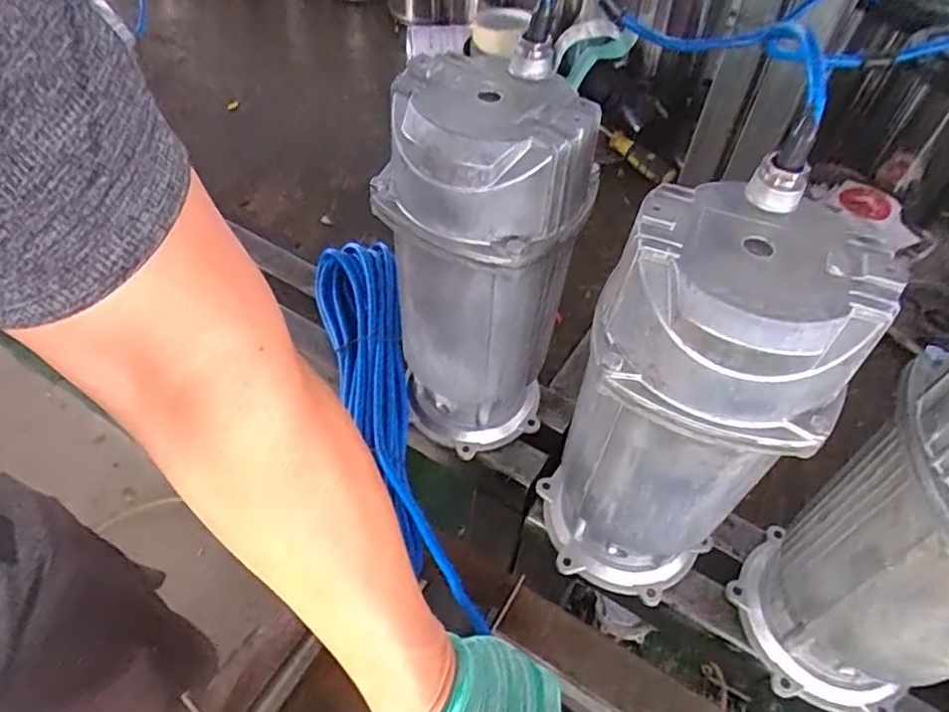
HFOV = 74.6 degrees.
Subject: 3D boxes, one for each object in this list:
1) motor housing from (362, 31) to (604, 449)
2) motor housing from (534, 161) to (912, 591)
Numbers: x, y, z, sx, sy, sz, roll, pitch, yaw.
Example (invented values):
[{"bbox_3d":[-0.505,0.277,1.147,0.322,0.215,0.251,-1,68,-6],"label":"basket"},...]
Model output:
[{"bbox_3d":[-0.001,-0.052,0.466,0.128,0.291,0.119,4,51,0],"label":"motor housing"},{"bbox_3d":[0.123,0.044,0.398,0.129,0.289,0.115,33,57,21],"label":"motor housing"}]

